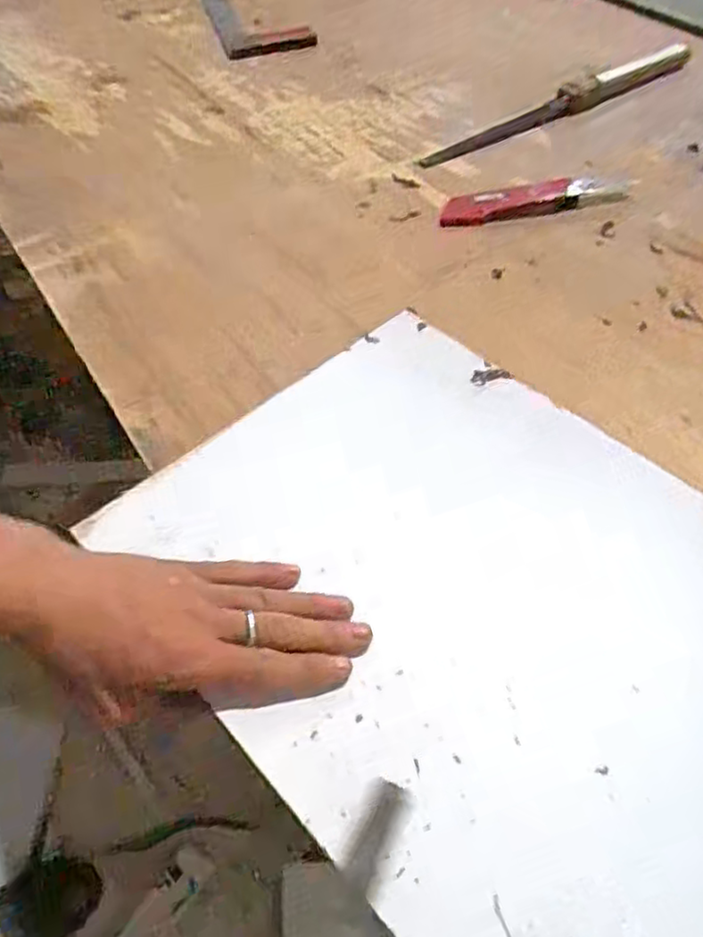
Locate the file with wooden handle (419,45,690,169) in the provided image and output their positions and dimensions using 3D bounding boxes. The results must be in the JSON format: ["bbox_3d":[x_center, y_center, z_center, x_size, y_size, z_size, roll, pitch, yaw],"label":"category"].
[{"bbox_3d":[0.244,-0.415,0.758,0.380,0.024,0.043,-27,57,-16],"label":"file with wooden handle"}]

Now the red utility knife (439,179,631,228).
[{"bbox_3d":[0.181,-0.263,0.650,0.184,0.011,0.048,-5,54,-1],"label":"red utility knife"}]

